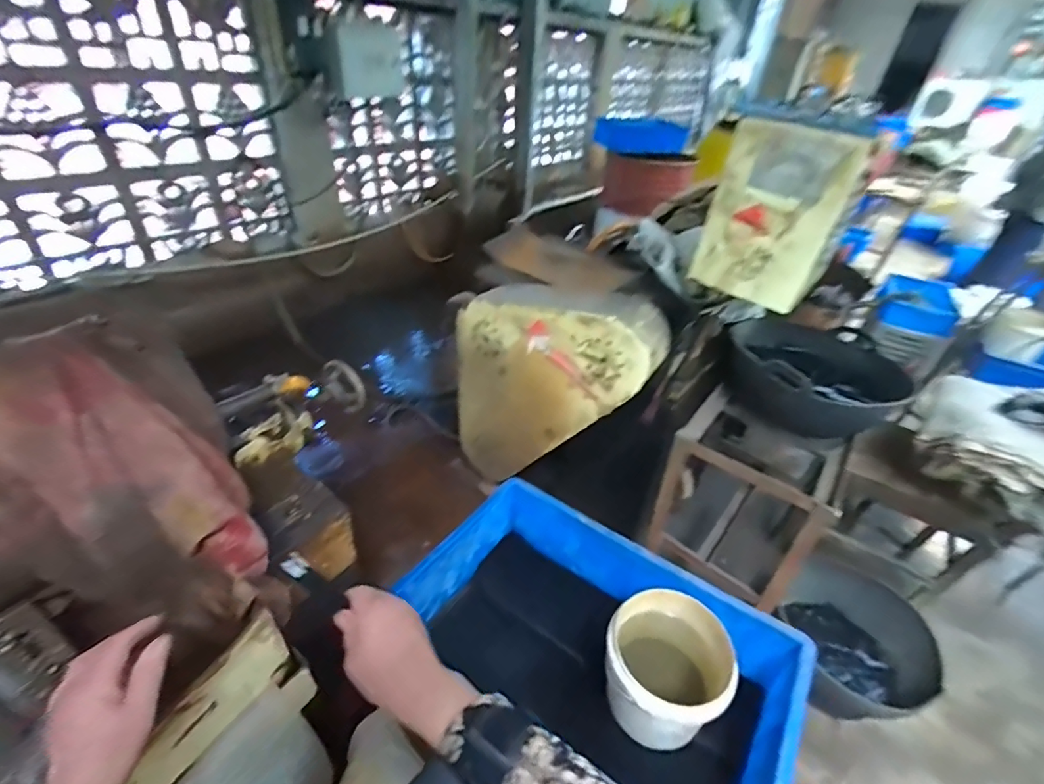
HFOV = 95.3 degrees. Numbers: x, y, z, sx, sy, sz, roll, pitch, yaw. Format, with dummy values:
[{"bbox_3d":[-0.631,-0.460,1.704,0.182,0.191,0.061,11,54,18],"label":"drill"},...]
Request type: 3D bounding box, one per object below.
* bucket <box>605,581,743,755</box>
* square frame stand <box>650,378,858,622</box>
[{"bbox_3d":[0.192,0.388,0.660,0.154,0.150,0.157,2,39,-1],"label":"bucket"},{"bbox_3d":[0.618,0.353,1.391,0.391,0.602,0.385,30,46,29],"label":"square frame stand"}]

